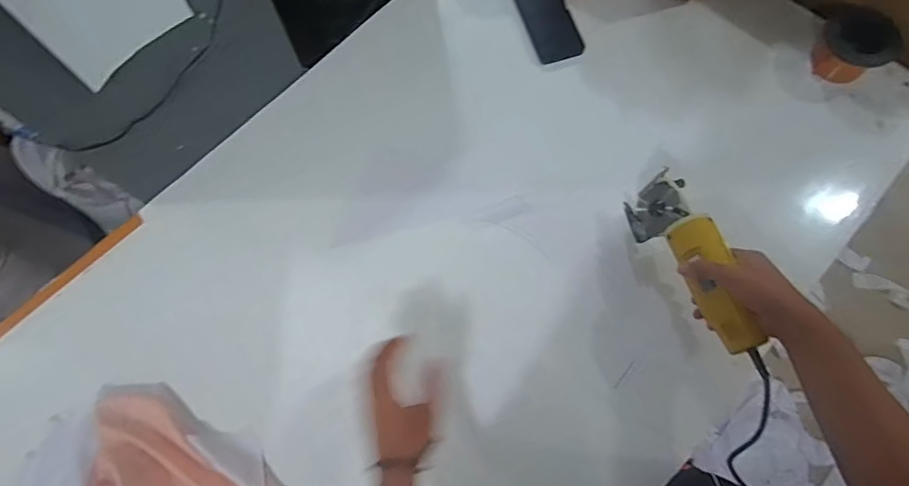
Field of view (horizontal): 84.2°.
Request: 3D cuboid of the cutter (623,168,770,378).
[{"bbox_3d":[0.308,0.031,0.633,0.063,0.072,0.264,-18,61,-5],"label":"cutter"}]

